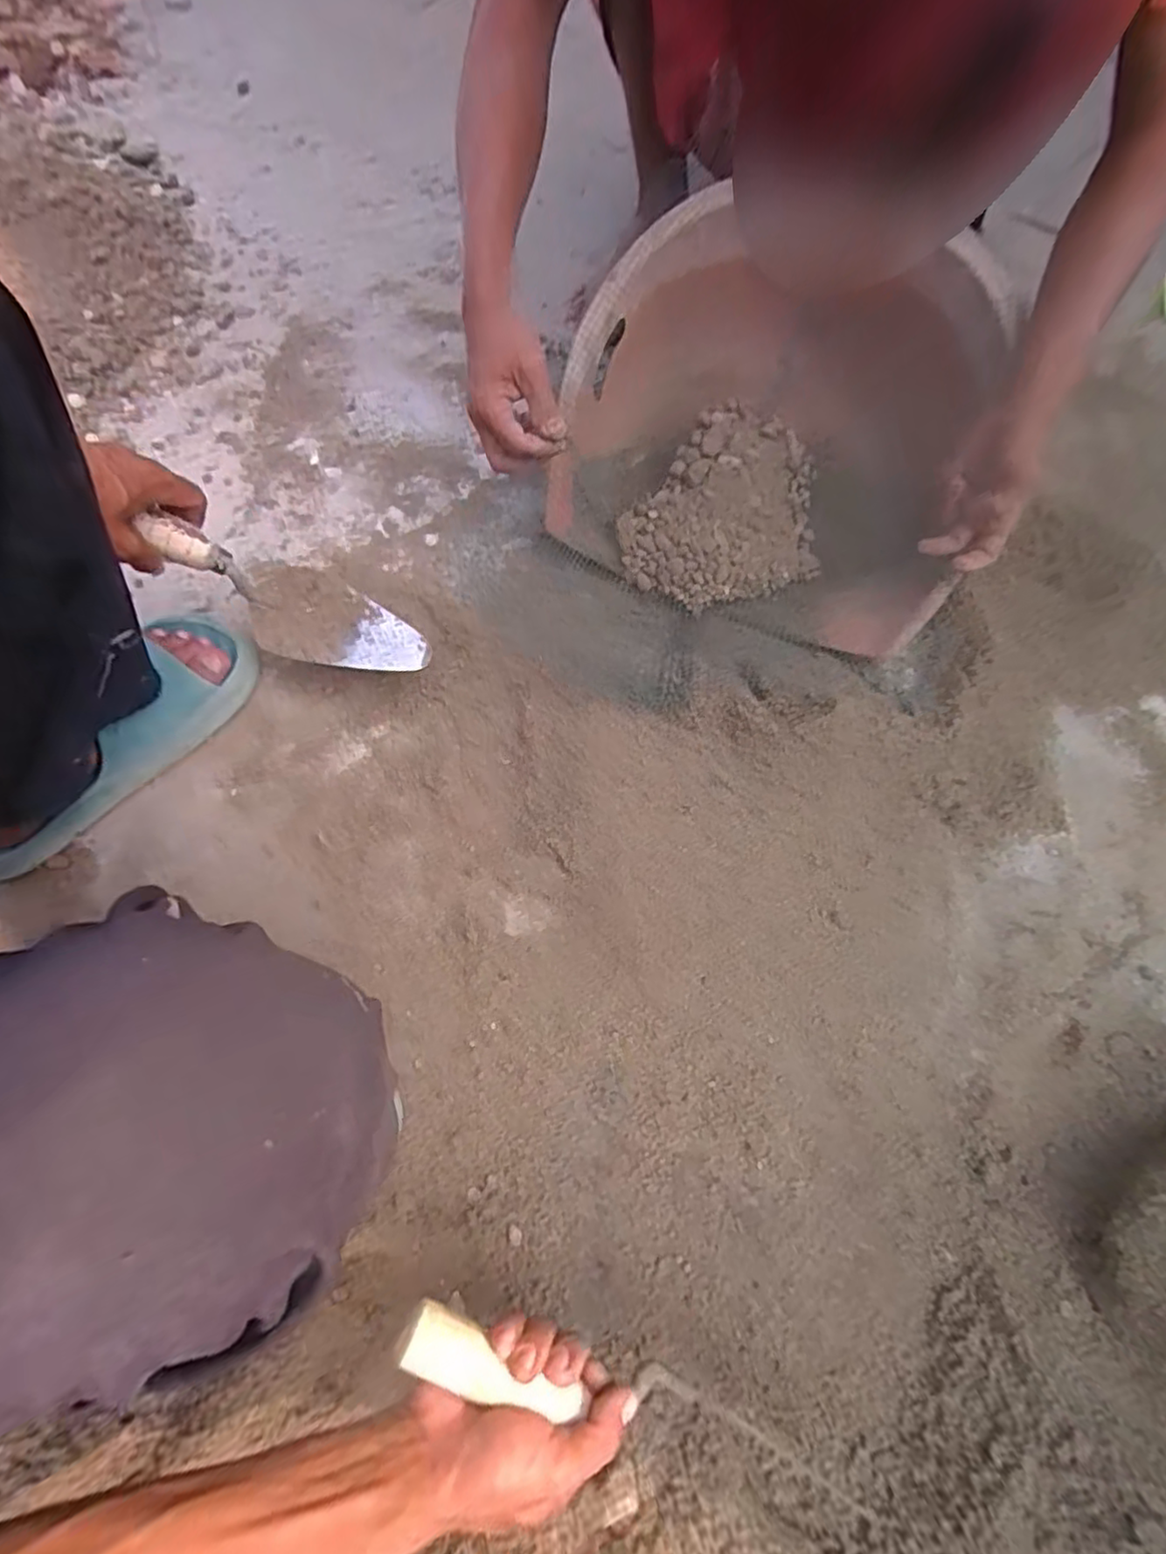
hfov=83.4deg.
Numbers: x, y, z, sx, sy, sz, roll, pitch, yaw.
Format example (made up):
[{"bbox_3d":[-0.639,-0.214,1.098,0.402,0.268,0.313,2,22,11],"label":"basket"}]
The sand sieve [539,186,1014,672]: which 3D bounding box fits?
[{"bbox_3d":[0.178,-0.345,0.646,0.380,0.131,0.368,13,72,3],"label":"sand sieve"}]

